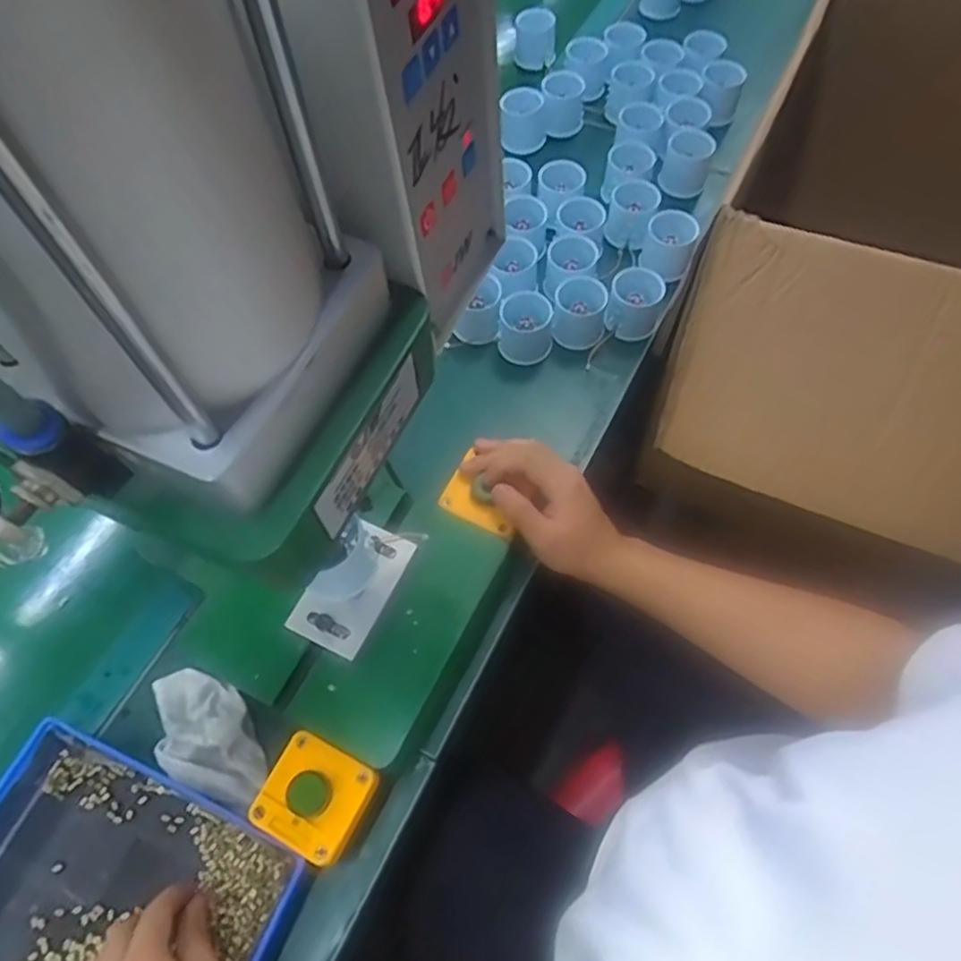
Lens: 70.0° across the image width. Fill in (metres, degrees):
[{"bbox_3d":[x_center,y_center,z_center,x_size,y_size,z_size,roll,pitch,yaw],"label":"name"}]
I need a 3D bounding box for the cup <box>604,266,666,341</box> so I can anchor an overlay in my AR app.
[{"bbox_3d":[0.156,-0.179,0.691,0.051,0.053,0.049,-2,62,3],"label":"cup"}]

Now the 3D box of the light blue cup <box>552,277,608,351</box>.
[{"bbox_3d":[0.099,-0.170,0.687,0.050,0.052,0.046,-2,62,3],"label":"light blue cup"}]

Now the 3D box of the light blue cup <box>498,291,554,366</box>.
[{"bbox_3d":[0.045,-0.149,0.681,0.053,0.049,0.054,0,62,4],"label":"light blue cup"}]

